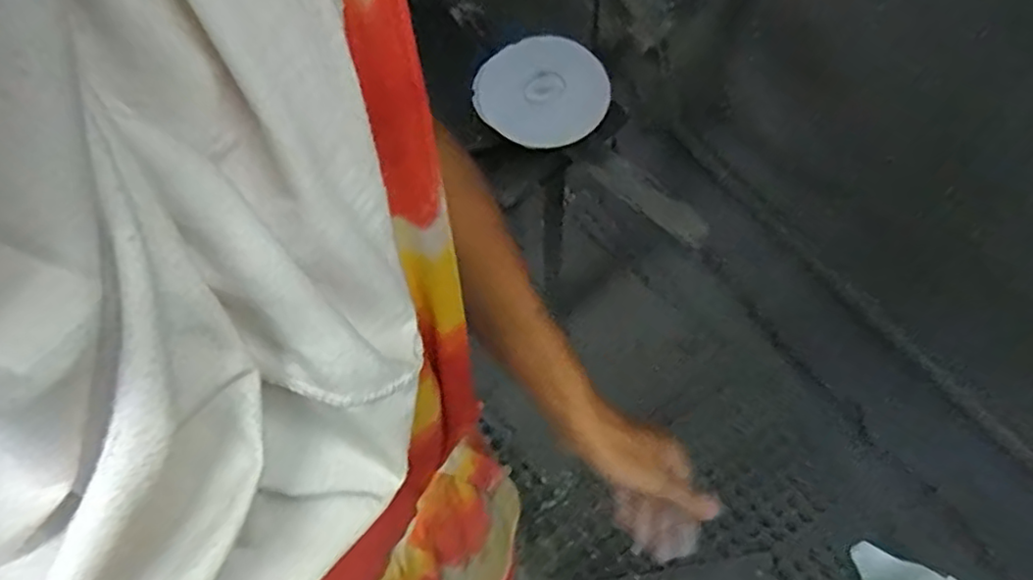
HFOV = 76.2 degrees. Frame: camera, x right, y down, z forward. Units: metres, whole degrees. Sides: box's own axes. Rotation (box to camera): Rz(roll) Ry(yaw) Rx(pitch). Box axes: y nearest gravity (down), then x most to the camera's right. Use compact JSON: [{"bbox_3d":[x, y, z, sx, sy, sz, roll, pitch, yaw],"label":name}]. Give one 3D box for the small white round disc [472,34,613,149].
[{"bbox_3d":[0.039,-0.286,0.945,0.171,0.016,0.180,-2,77,8],"label":"small white round disc"}]

